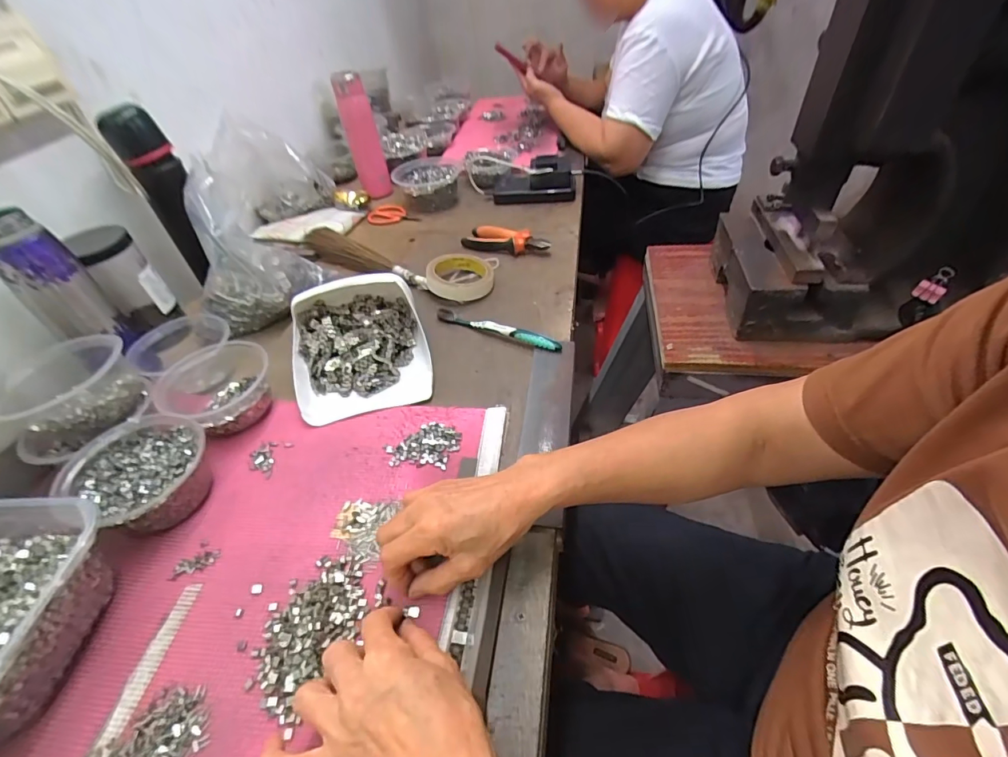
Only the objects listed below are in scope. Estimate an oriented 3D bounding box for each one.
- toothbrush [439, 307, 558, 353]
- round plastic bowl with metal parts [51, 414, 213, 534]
[{"bbox_3d":[-0.011,-0.066,0.592,0.184,0.021,0.015,21,50,23],"label":"toothbrush"},{"bbox_3d":[-0.338,0.092,0.436,0.115,0.056,0.105,-4,44,4],"label":"round plastic bowl with metal parts"}]

